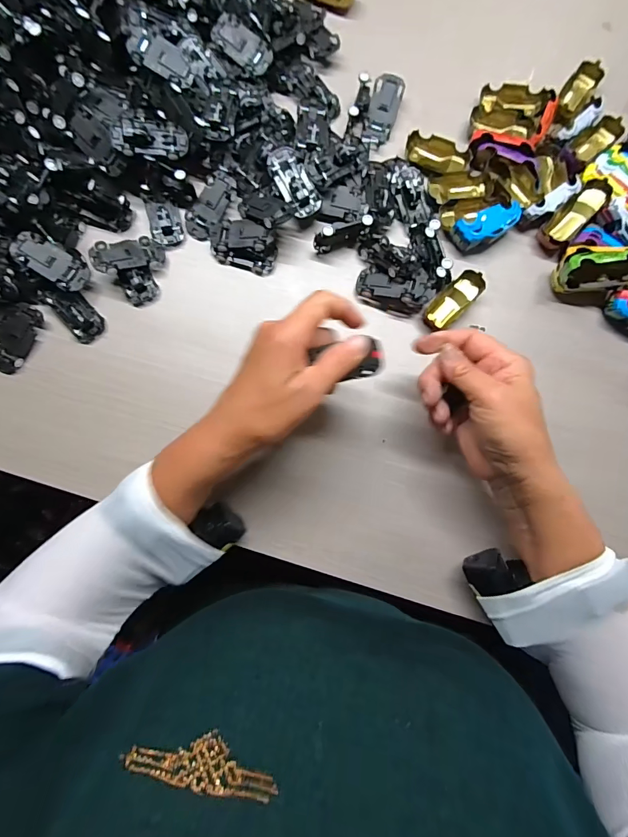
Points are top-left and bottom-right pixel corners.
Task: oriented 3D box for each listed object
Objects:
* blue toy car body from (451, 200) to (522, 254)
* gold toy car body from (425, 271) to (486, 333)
[{"bbox_3d":[0.168,-0.184,0.382,0.065,0.026,0.024,-20,83,-4],"label":"blue toy car body"},{"bbox_3d":[0.135,-0.113,0.386,0.064,0.014,0.027,-45,85,7],"label":"gold toy car body"}]

